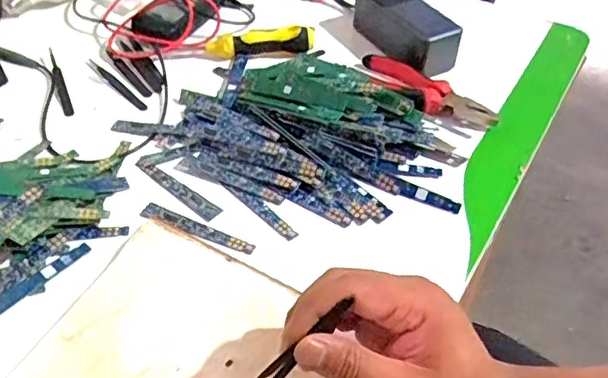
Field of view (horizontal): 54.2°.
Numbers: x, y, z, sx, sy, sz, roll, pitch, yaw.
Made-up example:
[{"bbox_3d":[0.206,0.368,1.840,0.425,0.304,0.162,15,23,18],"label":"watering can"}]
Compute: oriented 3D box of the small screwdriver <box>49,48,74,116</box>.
[{"bbox_3d":[-0.250,-0.110,0.606,0.010,0.010,0.110,-18,48,-17],"label":"small screwdriver"}]

